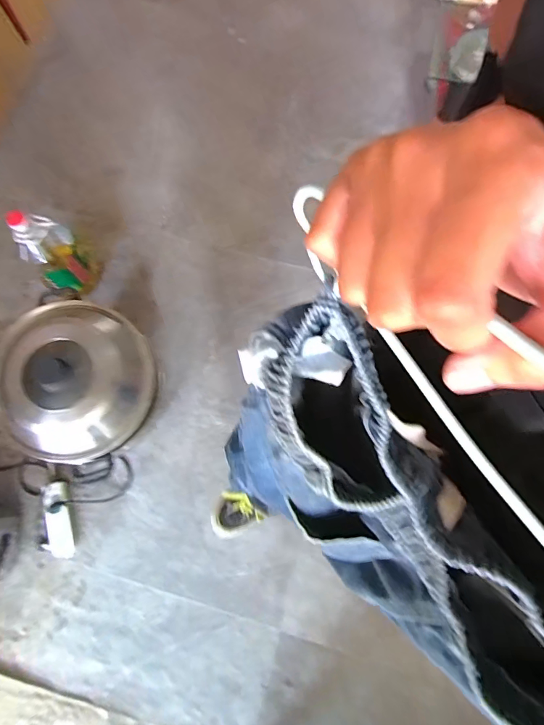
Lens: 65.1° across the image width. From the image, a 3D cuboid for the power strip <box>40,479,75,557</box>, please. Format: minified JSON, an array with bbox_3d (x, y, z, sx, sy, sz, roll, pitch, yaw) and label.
[{"bbox_3d":[-0.582,0.427,1.156,0.074,0.032,0.194,-14,73,-3],"label":"power strip"}]

